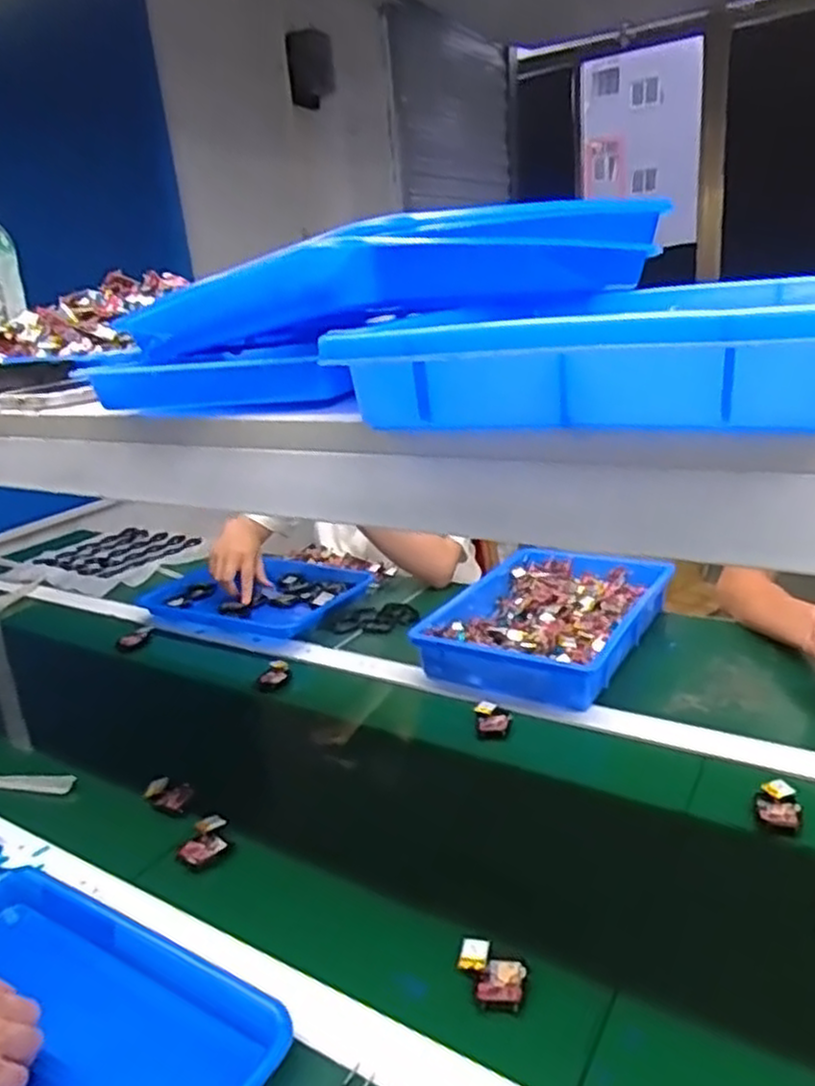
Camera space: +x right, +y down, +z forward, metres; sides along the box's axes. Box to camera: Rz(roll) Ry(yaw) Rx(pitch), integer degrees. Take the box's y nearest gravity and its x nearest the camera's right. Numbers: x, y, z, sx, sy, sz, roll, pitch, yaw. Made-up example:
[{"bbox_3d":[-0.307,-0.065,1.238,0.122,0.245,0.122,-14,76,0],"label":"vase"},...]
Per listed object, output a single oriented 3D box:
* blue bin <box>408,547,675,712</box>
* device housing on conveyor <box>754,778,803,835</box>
[{"bbox_3d":[0.200,0.096,1.048,0.253,0.058,0.368,8,23,34],"label":"blue bin"},{"bbox_3d":[0.335,0.236,0.678,0.037,0.018,0.051,3,21,24],"label":"device housing on conveyor"}]

